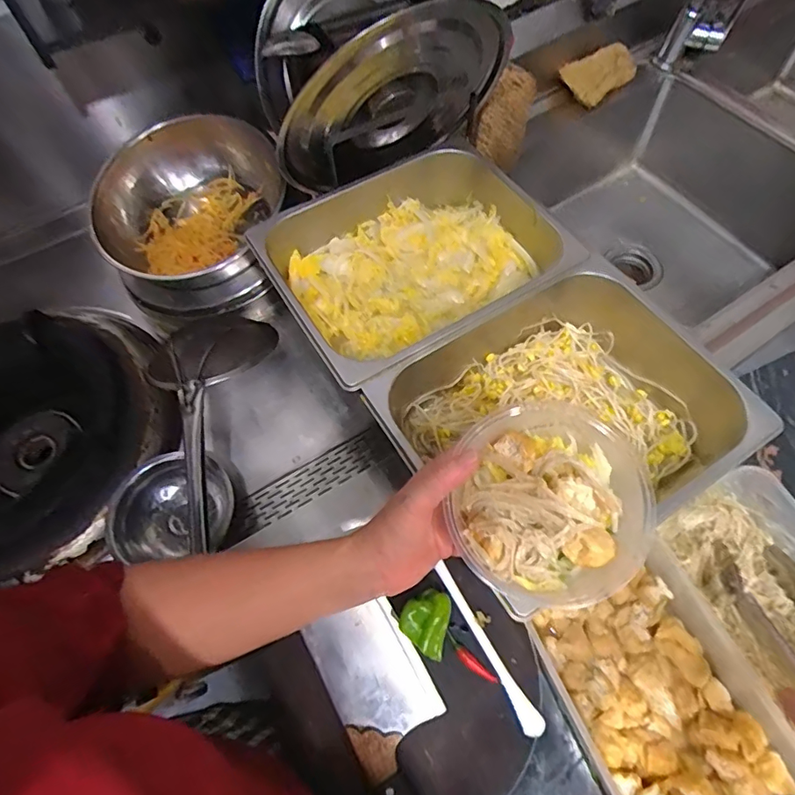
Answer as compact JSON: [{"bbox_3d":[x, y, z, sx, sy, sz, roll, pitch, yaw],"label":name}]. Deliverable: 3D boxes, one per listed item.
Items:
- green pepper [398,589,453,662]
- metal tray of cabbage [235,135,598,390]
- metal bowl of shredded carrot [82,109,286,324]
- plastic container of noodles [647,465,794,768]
[{"bbox_3d":[0.026,0.208,0.473,0.044,0.023,0.056,15,65,10],"label":"green pepper"},{"bbox_3d":[0.019,-0.159,0.615,0.321,0.091,0.255,-32,66,-12],"label":"metal tray of cabbage"},{"bbox_3d":[-0.304,-0.259,0.726,0.245,0.112,0.266,-1,64,2],"label":"metal bowl of shredded carrot"},{"bbox_3d":[0.350,0.186,0.477,0.161,0.061,0.222,-28,65,-11],"label":"plastic container of noodles"}]

